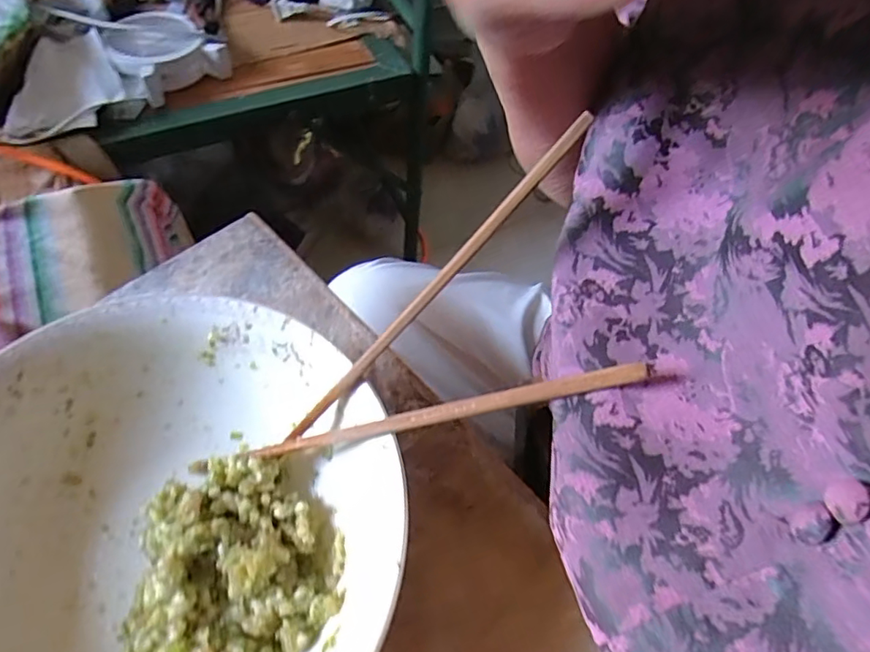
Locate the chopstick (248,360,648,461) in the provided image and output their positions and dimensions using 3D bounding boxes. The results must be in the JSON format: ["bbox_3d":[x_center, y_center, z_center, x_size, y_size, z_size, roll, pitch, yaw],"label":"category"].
[{"bbox_3d":[-0.007,0.039,0.234,0.184,0.007,0.007,-17,52,27],"label":"chopstick"}]

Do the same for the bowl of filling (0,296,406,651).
[{"bbox_3d":[-0.125,0.098,0.255,0.210,0.074,0.212,2,56,-3],"label":"bowl of filling"}]

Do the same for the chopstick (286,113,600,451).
[{"bbox_3d":[-0.008,-0.008,0.235,0.190,0.006,0.008,-45,56,25],"label":"chopstick"}]

